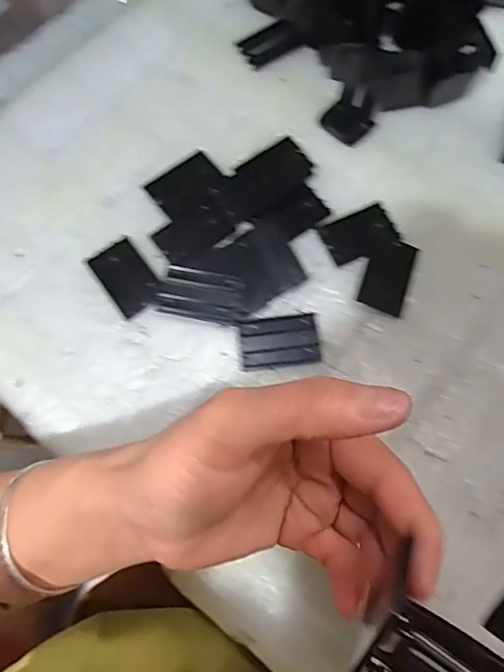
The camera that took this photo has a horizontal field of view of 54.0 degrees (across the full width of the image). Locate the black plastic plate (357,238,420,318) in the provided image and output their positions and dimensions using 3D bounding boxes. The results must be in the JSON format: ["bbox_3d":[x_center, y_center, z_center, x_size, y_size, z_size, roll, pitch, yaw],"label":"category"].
[{"bbox_3d":[0.096,-0.043,0.348,0.033,0.004,0.056,22,70,-6],"label":"black plastic plate"}]

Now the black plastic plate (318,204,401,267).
[{"bbox_3d":[0.079,-0.074,0.358,0.053,0.006,0.036,-25,75,-10],"label":"black plastic plate"}]

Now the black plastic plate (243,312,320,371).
[{"bbox_3d":[0.019,0.004,0.336,0.052,0.004,0.035,-7,73,-4],"label":"black plastic plate"}]

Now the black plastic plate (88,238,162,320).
[{"bbox_3d":[-0.087,-0.042,0.344,0.032,0.004,0.053,-35,77,-12],"label":"black plastic plate"}]

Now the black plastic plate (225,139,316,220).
[{"bbox_3d":[0.011,-0.118,0.369,0.072,0.004,0.037,-39,76,-13],"label":"black plastic plate"}]

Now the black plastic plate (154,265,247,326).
[{"bbox_3d":[-0.034,-0.029,0.341,0.062,0.004,0.035,11,72,1],"label":"black plastic plate"}]

